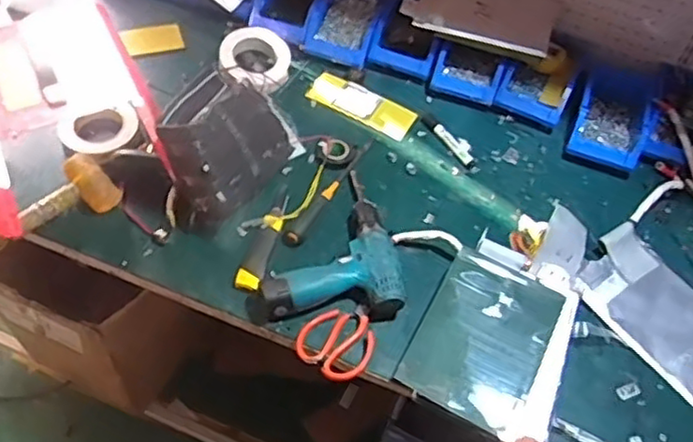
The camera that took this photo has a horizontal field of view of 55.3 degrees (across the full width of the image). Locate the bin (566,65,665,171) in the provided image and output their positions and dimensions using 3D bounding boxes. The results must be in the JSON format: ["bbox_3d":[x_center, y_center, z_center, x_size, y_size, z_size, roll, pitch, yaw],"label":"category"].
[{"bbox_3d":[0.469,-0.189,1.156,0.124,0.073,0.213,23,55,11],"label":"bin"}]

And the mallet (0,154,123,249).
[{"bbox_3d":[-0.475,0.004,0.939,0.303,0.051,0.094,-32,63,-26],"label":"mallet"}]

